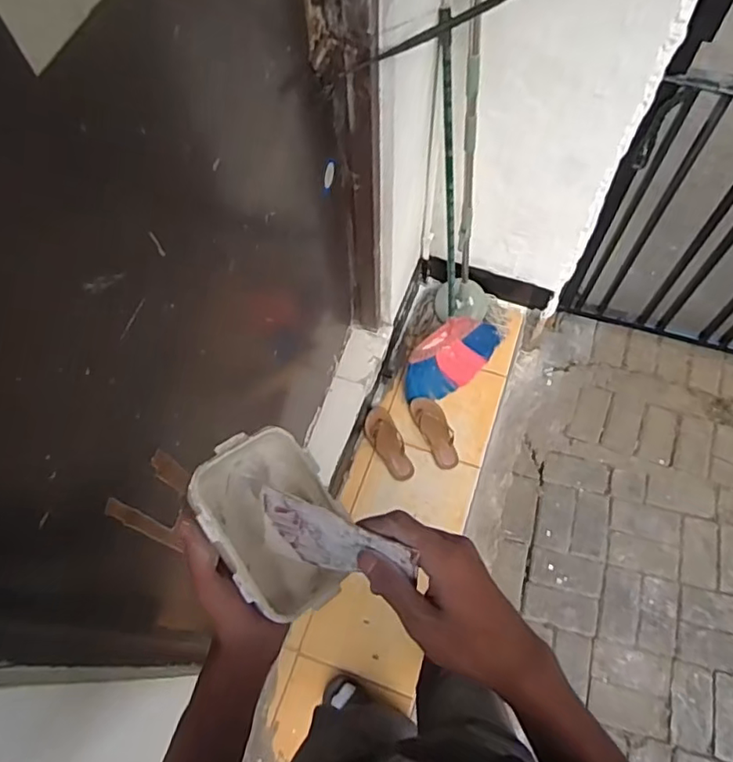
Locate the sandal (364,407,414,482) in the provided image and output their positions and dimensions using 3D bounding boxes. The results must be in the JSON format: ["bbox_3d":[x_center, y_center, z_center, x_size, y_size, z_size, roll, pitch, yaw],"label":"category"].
[{"bbox_3d":[0.061,0.178,1.658,0.081,0.033,0.226,-25,66,-9],"label":"sandal"}]

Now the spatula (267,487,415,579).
[{"bbox_3d":[-0.022,0.121,0.426,0.126,0.059,0.008,19,33,26],"label":"spatula"}]

